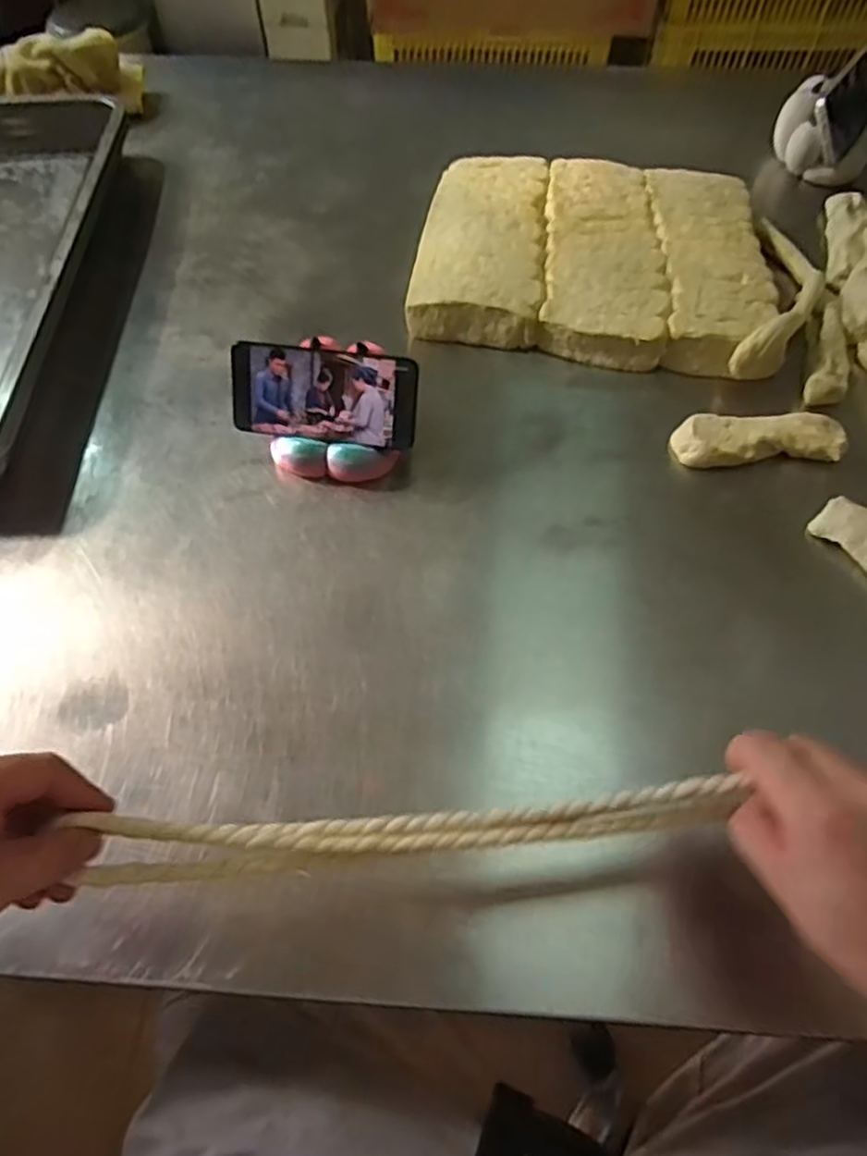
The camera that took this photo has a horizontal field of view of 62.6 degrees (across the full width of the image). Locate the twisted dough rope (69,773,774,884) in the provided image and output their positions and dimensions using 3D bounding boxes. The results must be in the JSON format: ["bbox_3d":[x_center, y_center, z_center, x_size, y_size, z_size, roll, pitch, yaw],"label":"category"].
[{"bbox_3d":[-0.006,0.133,0.382,0.342,0.029,0.025,-3,57,-4],"label":"twisted dough rope"}]

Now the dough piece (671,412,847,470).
[{"bbox_3d":[0.283,-0.118,0.624,0.142,0.035,0.046,0,57,0],"label":"dough piece"}]

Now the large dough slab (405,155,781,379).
[{"bbox_3d":[0.164,-0.341,0.747,0.344,0.052,0.266,11,57,7],"label":"large dough slab"}]

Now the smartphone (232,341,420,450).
[{"bbox_3d":[-0.093,-0.153,0.600,0.159,0.073,0.006,9,24,10],"label":"smartphone"}]

